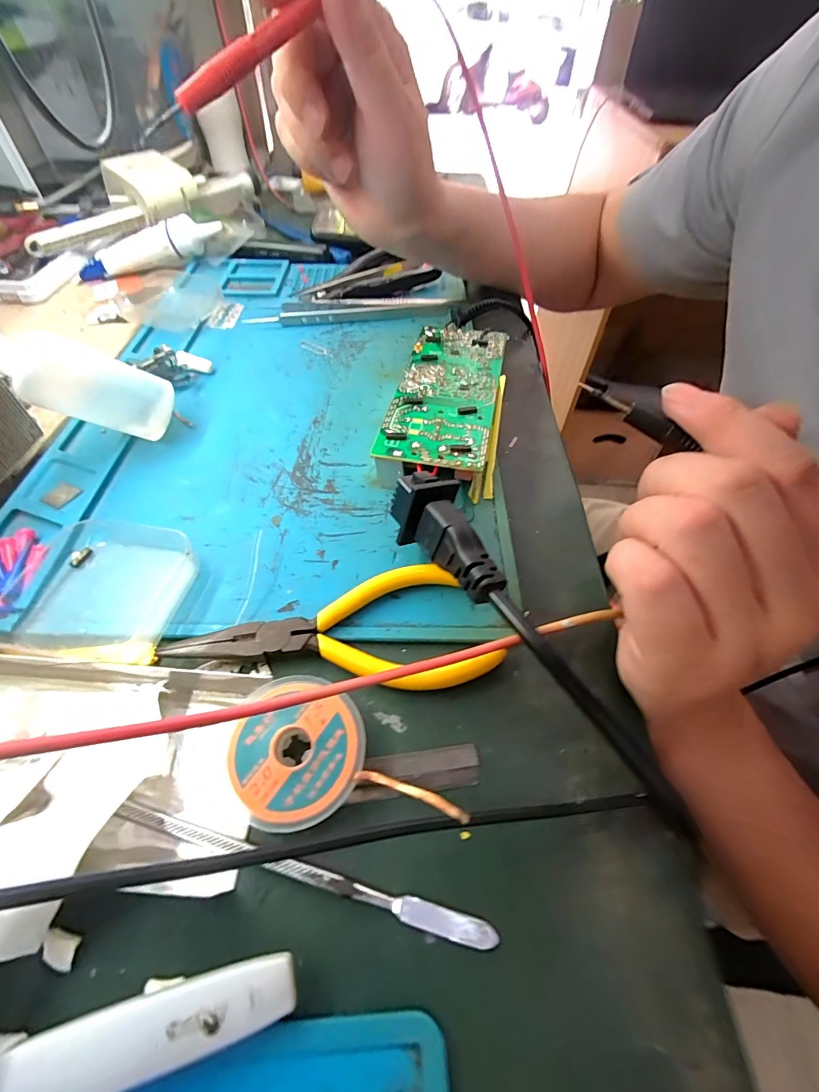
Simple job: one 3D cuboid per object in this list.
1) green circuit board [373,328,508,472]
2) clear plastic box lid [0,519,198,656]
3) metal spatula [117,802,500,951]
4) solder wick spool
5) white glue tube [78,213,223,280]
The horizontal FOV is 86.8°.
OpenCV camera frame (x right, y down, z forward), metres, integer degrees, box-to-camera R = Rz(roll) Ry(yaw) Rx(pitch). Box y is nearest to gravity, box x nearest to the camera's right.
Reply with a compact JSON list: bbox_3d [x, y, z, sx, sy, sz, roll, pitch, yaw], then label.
[{"bbox_3d":[0.022,-0.084,0.256,0.054,0.028,0.129,11,53,7],"label":"green circuit board"},{"bbox_3d":[-0.134,0.015,0.187,0.074,0.004,0.065,5,52,2],"label":"clear plastic box lid"},{"bbox_3d":[-0.033,0.096,0.129,0.118,0.004,0.006,15,53,7],"label":"metal spatula"},{"bbox_3d":[-0.024,0.066,0.143,0.068,0.021,0.046,-2,53,-6],"label":"solder wick spool"},{"bbox_3d":[-0.230,-0.263,0.384,0.127,0.026,0.021,-19,55,1],"label":"white glue tube"}]

